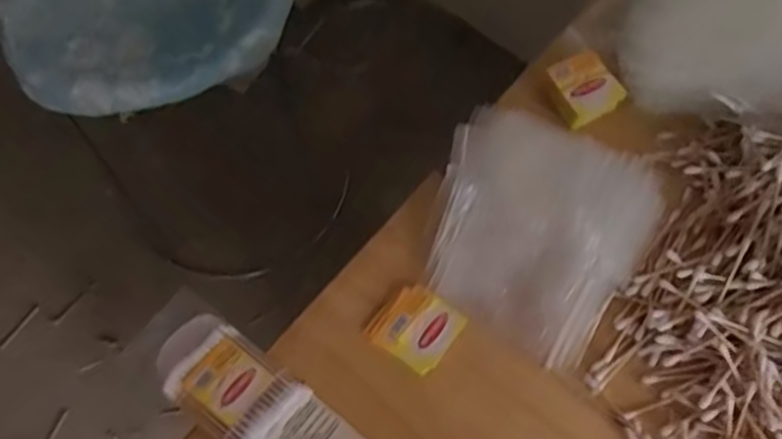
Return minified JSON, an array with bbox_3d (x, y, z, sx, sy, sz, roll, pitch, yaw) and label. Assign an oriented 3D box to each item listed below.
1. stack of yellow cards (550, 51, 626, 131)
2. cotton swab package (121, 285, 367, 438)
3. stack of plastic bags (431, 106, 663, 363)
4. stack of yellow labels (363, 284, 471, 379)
[{"bbox_3d":[0.144,-0.096,0.543,0.043,0.026,0.046,-28,67,-10],"label":"stack of yellow cards"},{"bbox_3d":[-0.084,0.118,0.450,0.185,0.017,0.059,35,72,14],"label":"cotton swab package"},{"bbox_3d":[0.095,0.004,0.490,0.140,0.034,0.144,31,70,16],"label":"stack of plastic bags"},{"bbox_3d":[0.017,0.070,0.478,0.051,0.004,0.049,34,71,17],"label":"stack of yellow labels"}]

